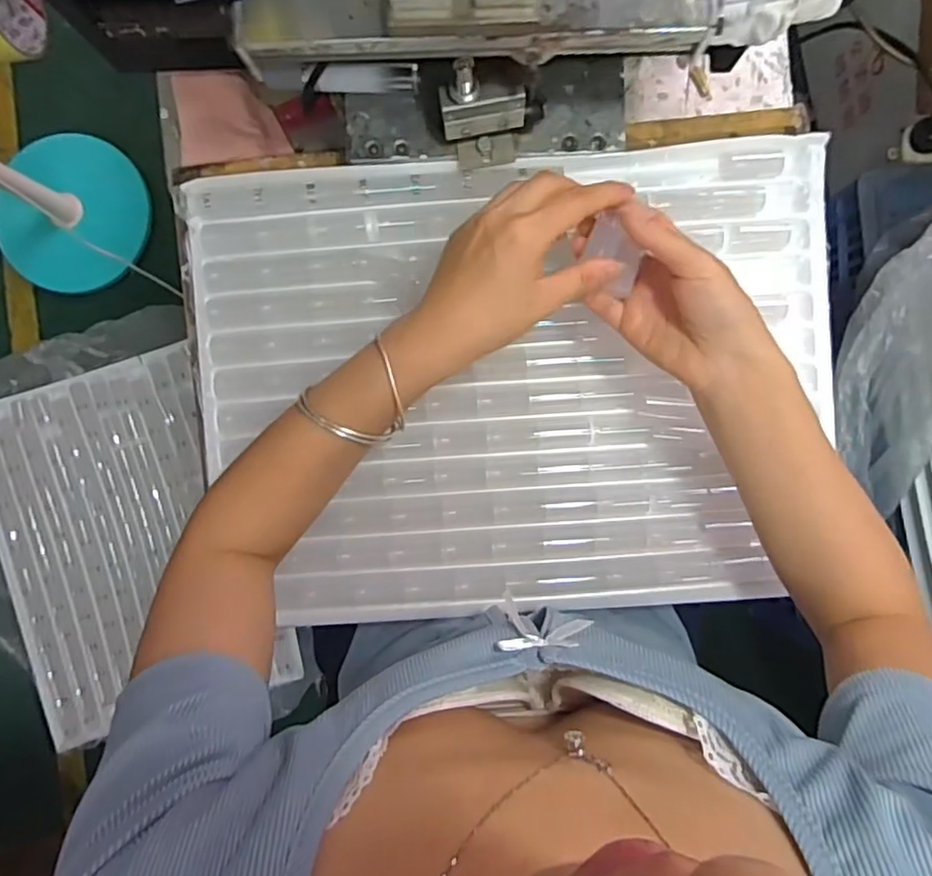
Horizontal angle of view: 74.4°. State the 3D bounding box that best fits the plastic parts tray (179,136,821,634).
[{"bbox_3d":[0.035,-0.035,0.454,0.461,0.020,0.331,-4,93,0],"label":"plastic parts tray"}]

